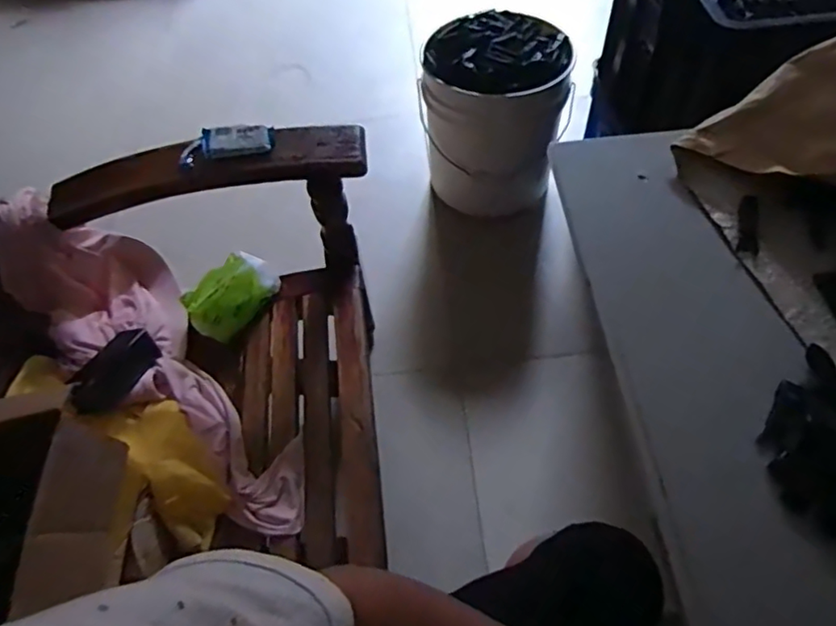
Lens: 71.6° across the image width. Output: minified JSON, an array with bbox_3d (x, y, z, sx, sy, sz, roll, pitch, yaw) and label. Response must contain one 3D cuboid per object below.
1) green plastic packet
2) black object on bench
[{"bbox_3d":[-0.261,-0.025,0.816,0.066,0.071,0.129,36,66,24],"label":"green plastic packet"},{"bbox_3d":[-0.397,0.076,0.756,0.060,0.026,0.121,27,63,20],"label":"black object on bench"}]

